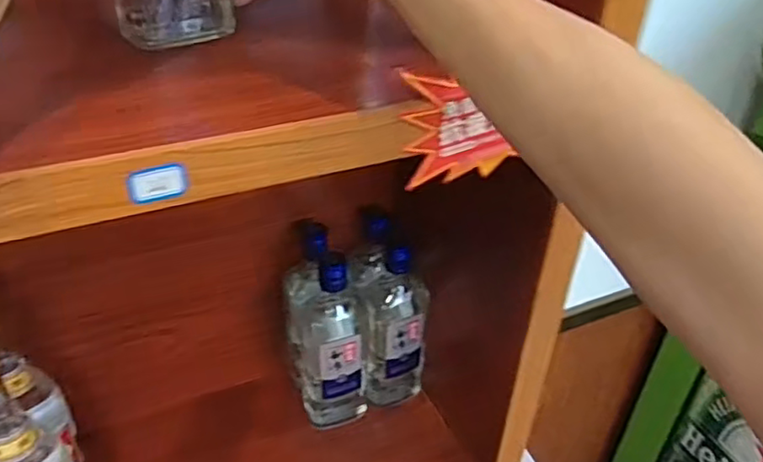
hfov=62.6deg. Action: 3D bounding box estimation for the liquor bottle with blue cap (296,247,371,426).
[{"bbox_3d":[-0.054,0.132,0.702,0.075,0.232,0.052,-3,37,-8],"label":"liquor bottle with blue cap"}]

